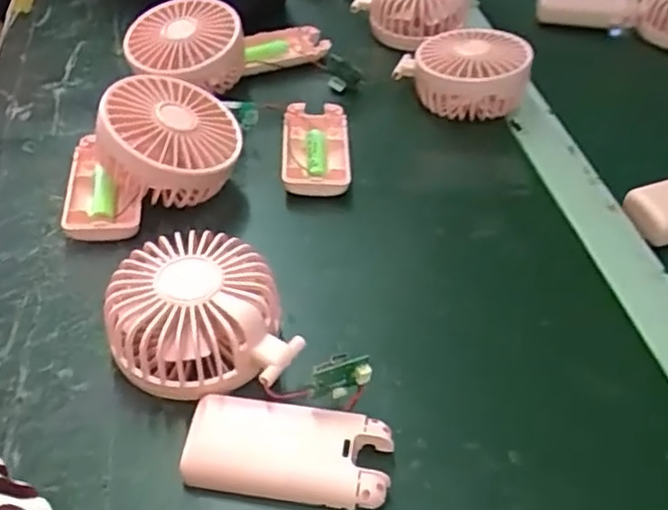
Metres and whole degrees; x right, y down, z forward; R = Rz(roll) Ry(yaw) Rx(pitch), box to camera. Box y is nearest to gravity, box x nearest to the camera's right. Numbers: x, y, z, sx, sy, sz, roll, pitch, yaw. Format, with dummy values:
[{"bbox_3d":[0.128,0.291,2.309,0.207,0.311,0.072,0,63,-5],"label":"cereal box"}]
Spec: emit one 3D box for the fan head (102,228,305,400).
[{"bbox_3d":[-0.070,0.033,0.350,0.092,0.047,0.087,-7,47,-11],"label":"fan head"}]

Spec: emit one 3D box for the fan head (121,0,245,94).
[{"bbox_3d":[-0.114,-0.157,0.523,0.092,0.051,0.092,-2,60,4],"label":"fan head"}]

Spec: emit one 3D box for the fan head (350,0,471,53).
[{"bbox_3d":[0.076,-0.233,0.625,0.084,0.046,0.090,-20,50,-22],"label":"fan head"}]

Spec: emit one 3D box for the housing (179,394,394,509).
[{"bbox_3d":[-0.021,0.092,0.316,0.094,0.018,0.043,8,46,4],"label":"housing"}]

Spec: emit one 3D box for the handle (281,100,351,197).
[{"bbox_3d":[-0.014,-0.077,0.483,0.047,0.023,0.091,1,46,-3],"label":"handle"}]

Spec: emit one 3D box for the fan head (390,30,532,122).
[{"bbox_3d":[0.105,-0.150,0.545,0.076,0.048,0.099,-31,55,-29],"label":"fan head"}]

